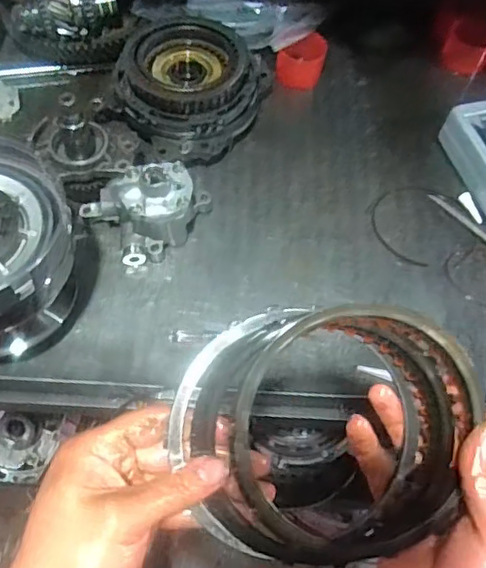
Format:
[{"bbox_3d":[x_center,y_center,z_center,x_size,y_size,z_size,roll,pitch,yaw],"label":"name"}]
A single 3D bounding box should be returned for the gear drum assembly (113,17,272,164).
[{"bbox_3d":[-0.068,-0.238,0.725,0.172,0.070,0.194,18,62,5],"label":"gear drum assembly"}]

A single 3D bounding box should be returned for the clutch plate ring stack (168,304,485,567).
[{"bbox_3d":[0.049,0.086,0.346,0.170,0.028,0.144,-3,93,-6],"label":"clutch plate ring stack"}]

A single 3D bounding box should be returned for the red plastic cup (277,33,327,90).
[{"bbox_3d":[0.078,-0.299,0.799,0.065,0.044,0.060,2,61,-3],"label":"red plastic cup"}]

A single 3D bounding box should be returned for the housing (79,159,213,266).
[{"bbox_3d":[-0.100,-0.094,0.650,0.125,0.080,0.104,-34,69,-20],"label":"housing"}]

